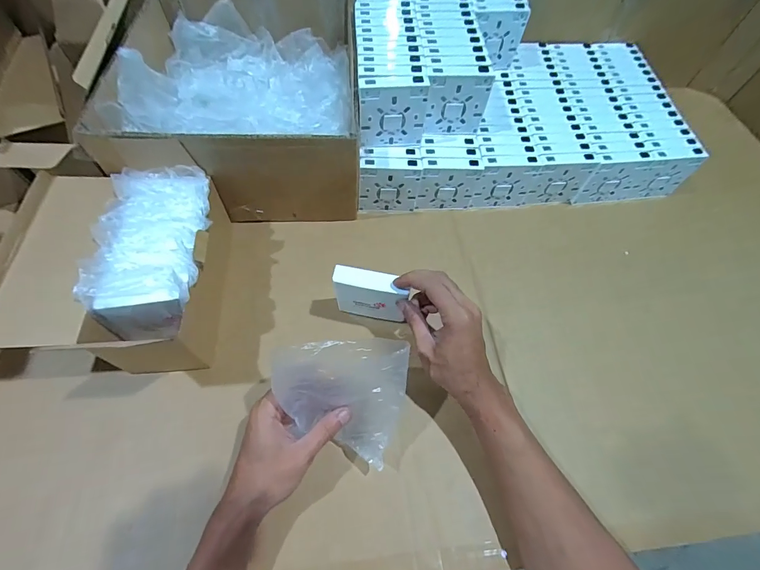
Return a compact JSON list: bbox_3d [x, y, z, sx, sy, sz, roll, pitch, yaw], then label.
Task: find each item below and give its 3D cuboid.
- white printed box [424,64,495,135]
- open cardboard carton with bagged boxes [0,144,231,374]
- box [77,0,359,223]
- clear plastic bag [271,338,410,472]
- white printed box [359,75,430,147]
[{"bbox_3d":[0.101,-0.247,0.489,0.081,0.090,0.021,-2,62,-5],"label":"white printed box"},{"bbox_3d":[-0.294,-0.021,0.418,0.194,0.115,0.219,2,61,-3],"label":"open cardboard carton with bagged boxes"},{"bbox_3d":[-0.193,-0.270,0.532,0.294,0.145,0.327,-3,62,-6],"label":"box"},{"bbox_3d":[-0.038,0.110,0.343,0.120,0.120,0.029,1,21,-7],"label":"clear plastic bag"},{"bbox_3d":[0.016,-0.223,0.470,0.085,0.088,0.020,-5,62,-7],"label":"white printed box"}]

